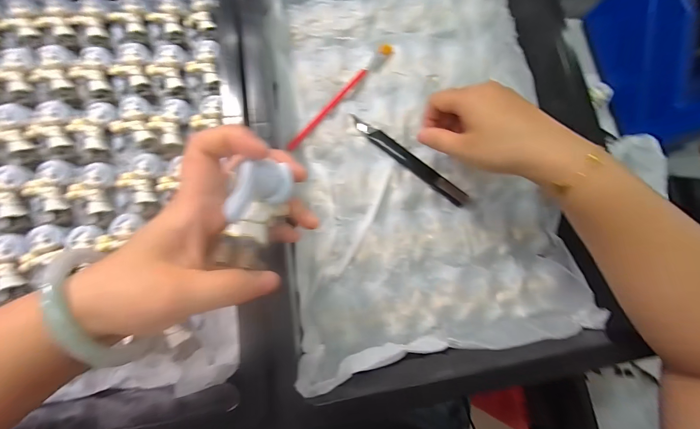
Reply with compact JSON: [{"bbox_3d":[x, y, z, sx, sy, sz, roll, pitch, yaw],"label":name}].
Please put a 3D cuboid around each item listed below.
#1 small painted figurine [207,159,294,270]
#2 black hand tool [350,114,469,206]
[{"bbox_3d":[-0.049,-0.001,0.160,0.023,0.023,0.057,17,85,-3],"label":"small painted figurine"},{"bbox_3d":[0.062,-0.057,0.314,0.144,0.007,0.016,38,78,2],"label":"black hand tool"}]

